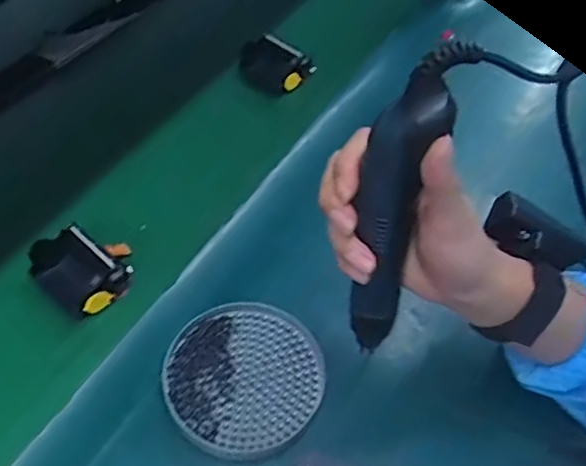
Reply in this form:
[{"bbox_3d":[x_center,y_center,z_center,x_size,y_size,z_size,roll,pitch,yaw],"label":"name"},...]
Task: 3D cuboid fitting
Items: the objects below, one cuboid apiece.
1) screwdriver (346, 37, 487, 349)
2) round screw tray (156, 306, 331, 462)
[{"bbox_3d":[0.059,-0.006,0.364,0.038,0.219,0.027,28,45,23],"label":"screwdriver"},{"bbox_3d":[-0.036,0.103,0.447,0.113,0.007,0.112,3,53,-4],"label":"round screw tray"}]

